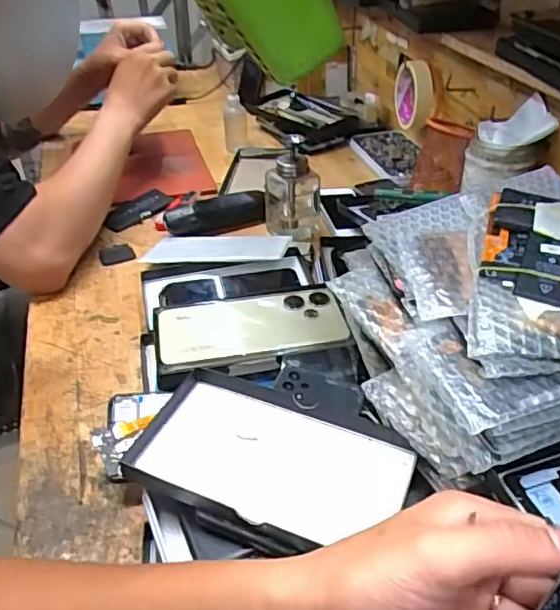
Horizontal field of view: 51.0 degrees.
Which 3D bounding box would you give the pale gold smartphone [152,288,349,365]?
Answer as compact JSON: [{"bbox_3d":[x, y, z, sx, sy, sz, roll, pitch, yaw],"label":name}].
[{"bbox_3d":[-0.026,0.020,0.543,0.167,0.014,0.084,-5,37,-5],"label":"pale gold smartphone"}]

